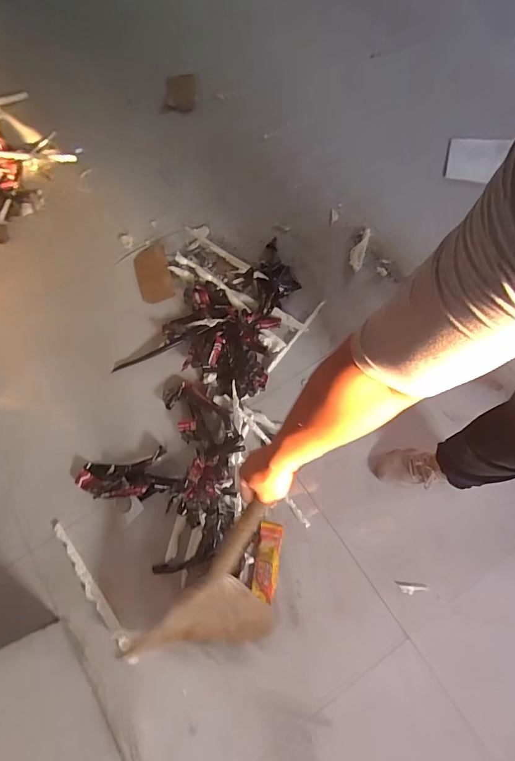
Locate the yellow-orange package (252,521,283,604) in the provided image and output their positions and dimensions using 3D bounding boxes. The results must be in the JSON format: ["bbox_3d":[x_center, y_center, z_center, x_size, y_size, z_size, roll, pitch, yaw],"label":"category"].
[{"bbox_3d":[0.029,0.527,1.165,0.066,0.019,0.205,8,74,2],"label":"yellow-orange package"}]

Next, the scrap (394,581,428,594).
[{"bbox_3d":[0.444,0.602,1.151,0.088,0.009,0.029,7,74,2],"label":"scrap"}]

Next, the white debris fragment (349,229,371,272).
[{"bbox_3d":[0.395,-0.510,1.543,0.051,0.020,0.185,15,72,7],"label":"white debris fragment"}]

